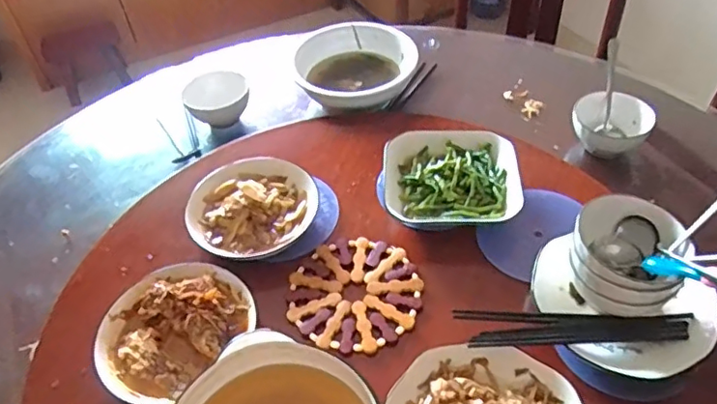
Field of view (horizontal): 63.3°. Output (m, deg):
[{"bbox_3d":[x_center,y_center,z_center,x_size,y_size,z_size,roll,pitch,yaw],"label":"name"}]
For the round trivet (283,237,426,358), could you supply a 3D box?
[{"bbox_3d":[-0.004,0.107,0.702,0.152,0.006,0.157,-2,46,2],"label":"round trivet"}]

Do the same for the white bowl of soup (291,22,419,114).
[{"bbox_3d":[-0.004,-0.238,1.040,0.197,0.080,0.173,-22,49,-16],"label":"white bowl of soup"}]

